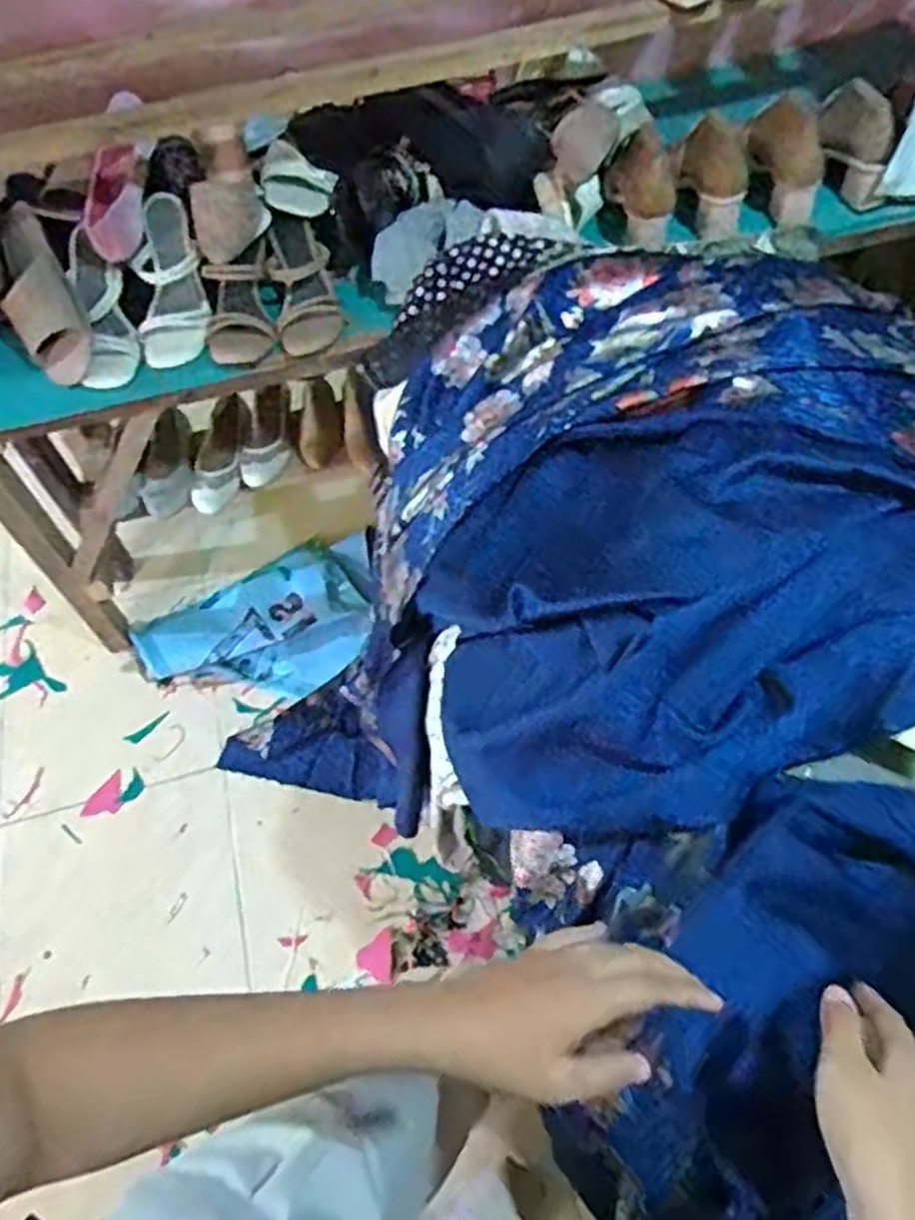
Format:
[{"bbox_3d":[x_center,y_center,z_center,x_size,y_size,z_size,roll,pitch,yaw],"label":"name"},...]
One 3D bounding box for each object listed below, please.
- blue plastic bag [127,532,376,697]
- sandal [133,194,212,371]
[{"bbox_3d":[-0.349,0.027,1.500,0.463,0.064,0.291,-34,65,-16],"label":"blue plastic bag"},{"bbox_3d":[-0.376,-0.435,1.038,0.084,0.054,0.222,-2,94,1],"label":"sandal"}]

